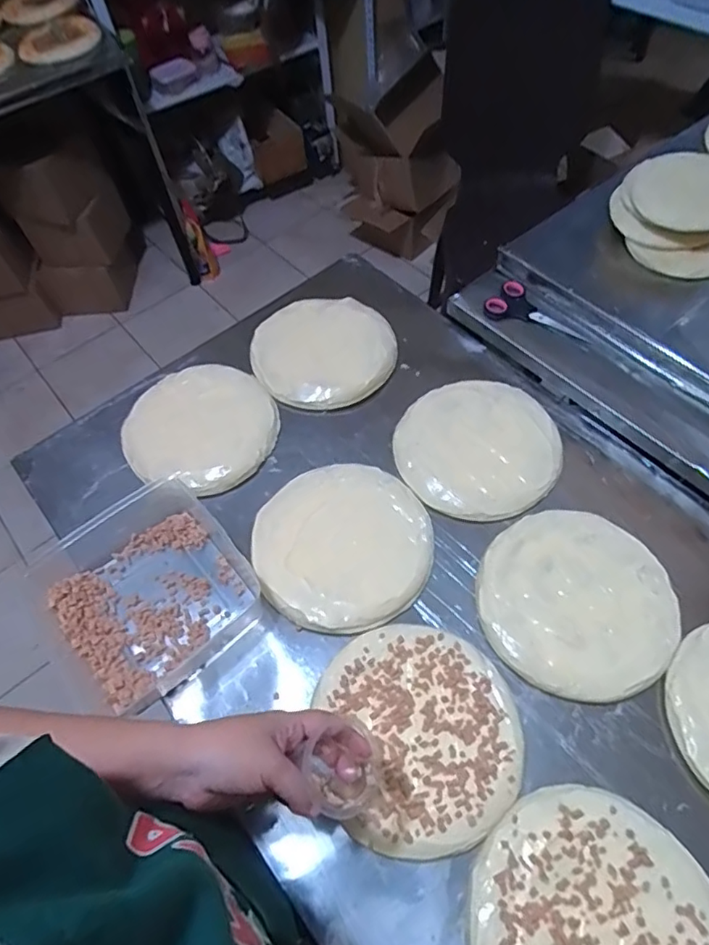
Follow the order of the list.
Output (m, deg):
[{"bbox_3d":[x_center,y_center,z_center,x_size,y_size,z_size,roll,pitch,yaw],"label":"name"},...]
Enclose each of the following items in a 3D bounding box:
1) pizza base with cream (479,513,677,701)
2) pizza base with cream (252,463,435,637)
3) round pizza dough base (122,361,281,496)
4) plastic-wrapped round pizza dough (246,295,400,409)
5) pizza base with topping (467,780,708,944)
[{"bbox_3d":[0.235,0.134,0.597,0.191,0.020,0.198,-2,58,3],"label":"pizza base with cream"},{"bbox_3d":[-0.013,0.076,0.640,0.194,0.014,0.201,-2,58,3],"label":"pizza base with cream"},{"bbox_3d":[-0.199,-0.060,0.732,0.187,0.022,0.173,0,71,1],"label":"round pizza dough base"},{"bbox_3d":[-0.046,-0.174,0.792,0.199,0.033,0.178,6,59,8],"label":"plastic-wrapped round pizza dough"},{"bbox_3d":[0.191,0.364,0.444,0.184,0.011,0.195,-2,58,3],"label":"pizza base with topping"}]

